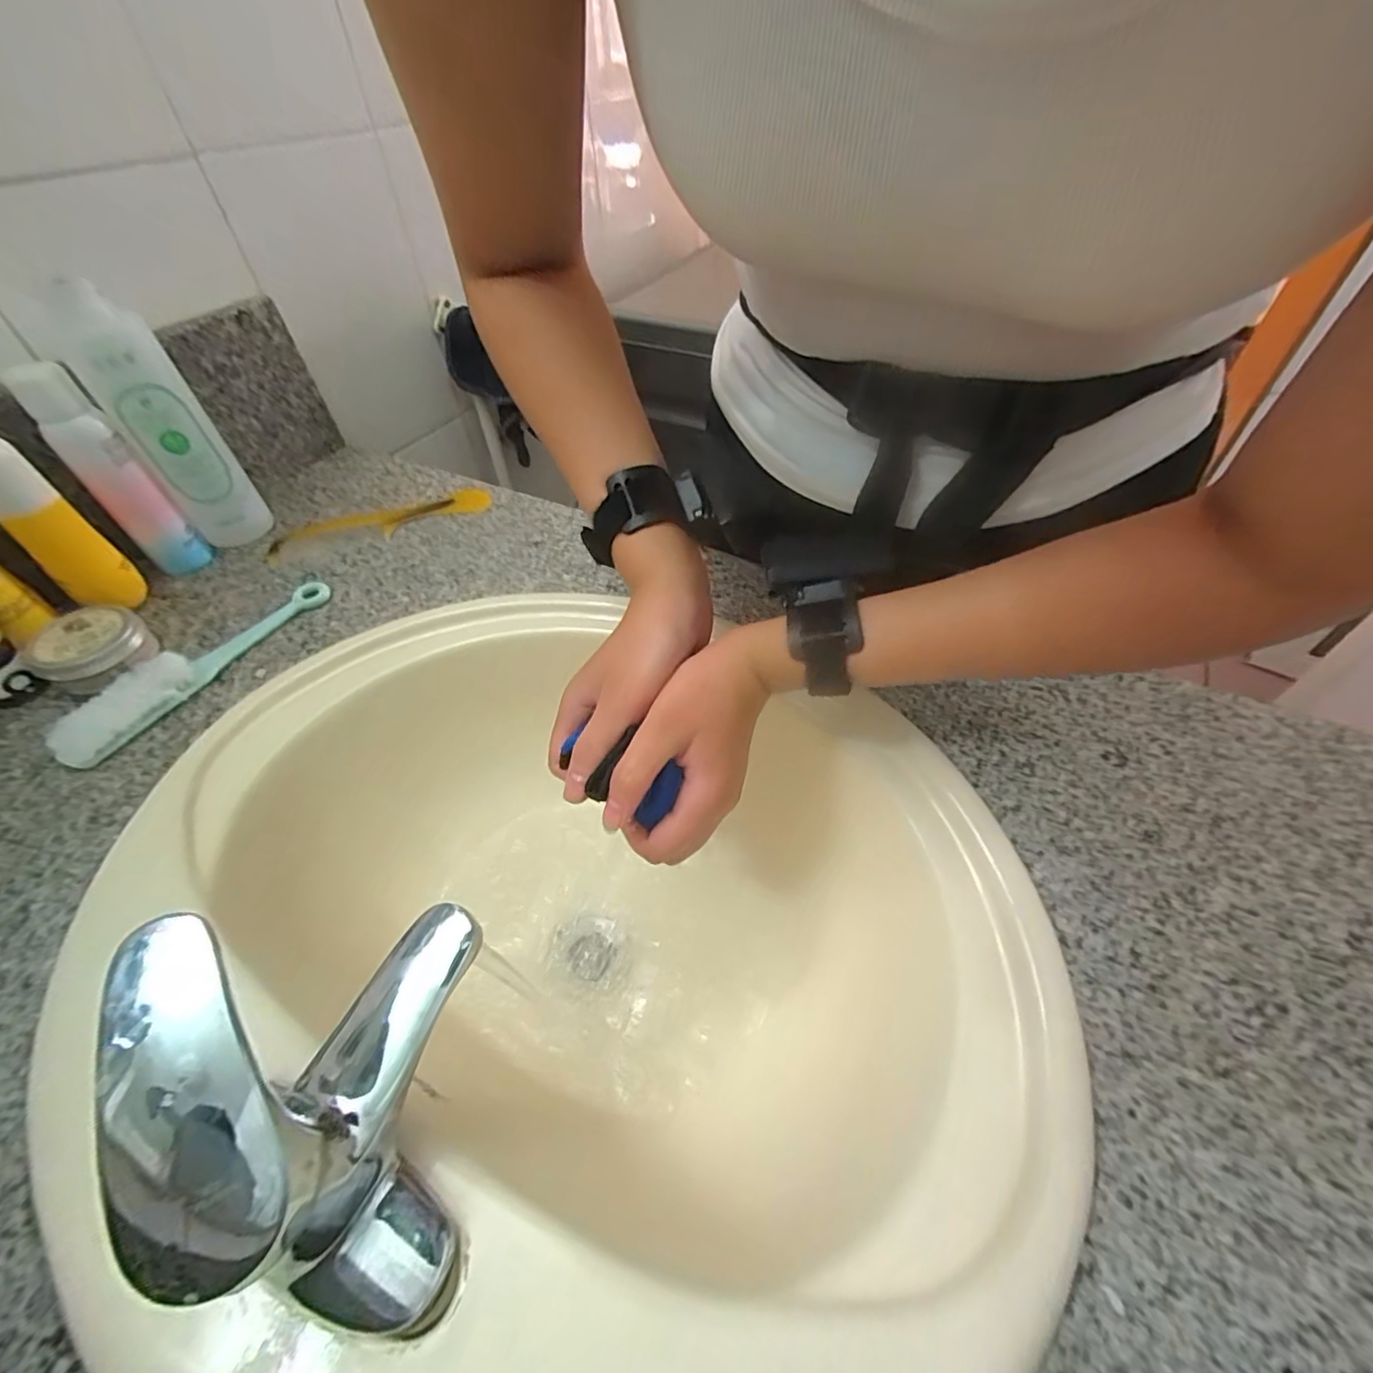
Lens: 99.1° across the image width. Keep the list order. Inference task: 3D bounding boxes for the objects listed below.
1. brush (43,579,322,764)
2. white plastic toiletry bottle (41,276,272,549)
[{"bbox_3d":[-0.375,-0.024,0.453,0.042,0.021,0.206,21,53,19],"label":"brush"},{"bbox_3d":[-0.442,-0.219,0.502,0.064,0.206,0.050,-33,56,-23],"label":"white plastic toiletry bottle"}]

